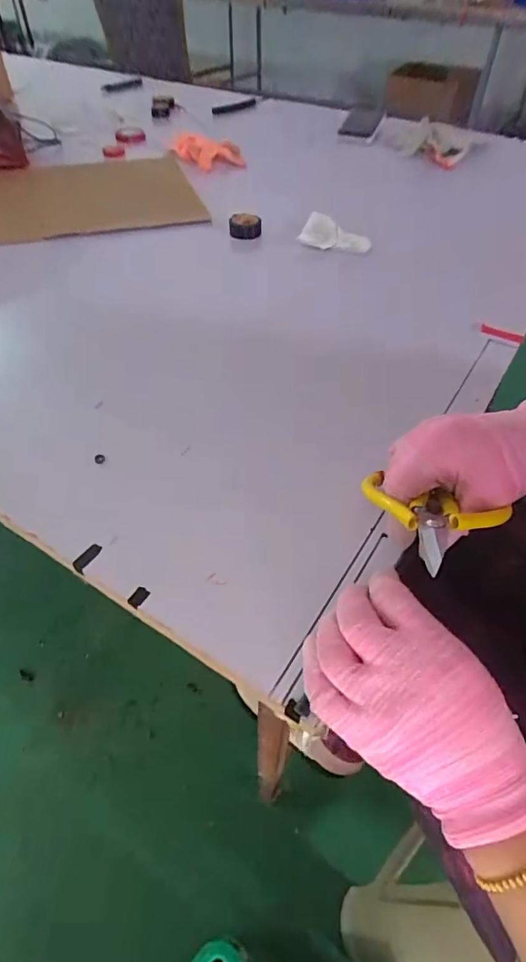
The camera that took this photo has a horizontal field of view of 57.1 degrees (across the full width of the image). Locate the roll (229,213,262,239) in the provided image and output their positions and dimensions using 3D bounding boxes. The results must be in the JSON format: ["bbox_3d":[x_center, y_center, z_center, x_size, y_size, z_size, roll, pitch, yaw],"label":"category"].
[{"bbox_3d":[-0.025,-0.365,0.693,0.045,0.020,0.050,-2,49,-3],"label":"roll"}]

